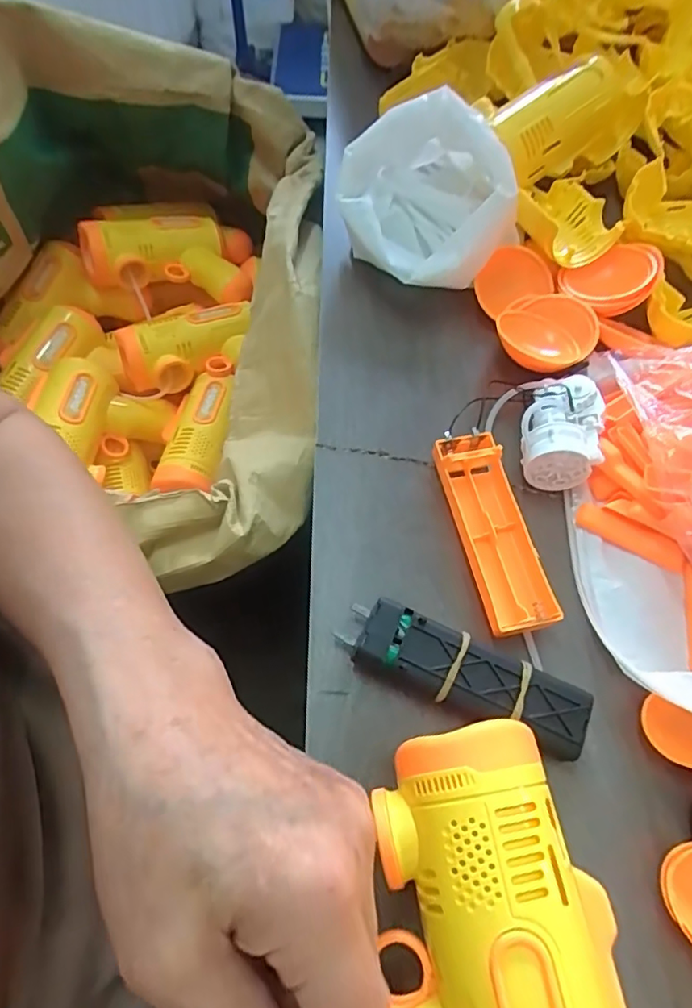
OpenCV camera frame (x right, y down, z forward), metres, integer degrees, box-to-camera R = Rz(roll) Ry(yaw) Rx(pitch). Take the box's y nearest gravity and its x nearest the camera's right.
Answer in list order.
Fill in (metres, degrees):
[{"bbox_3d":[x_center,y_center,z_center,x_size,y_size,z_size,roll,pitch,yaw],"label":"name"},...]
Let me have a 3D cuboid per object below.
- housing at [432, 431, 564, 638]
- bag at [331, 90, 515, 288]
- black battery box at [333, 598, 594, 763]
[{"bbox_3d":[0.079,0.014,0.302,0.037,0.025,0.110,-11,64,-9],"label":"housing"},{"bbox_3d":[0.053,-0.201,0.381,0.109,0.076,0.112,-22,66,-14],"label":"bag"},{"bbox_3d":[0.056,0.081,0.268,0.116,0.024,0.031,24,64,9],"label":"black battery box"}]

